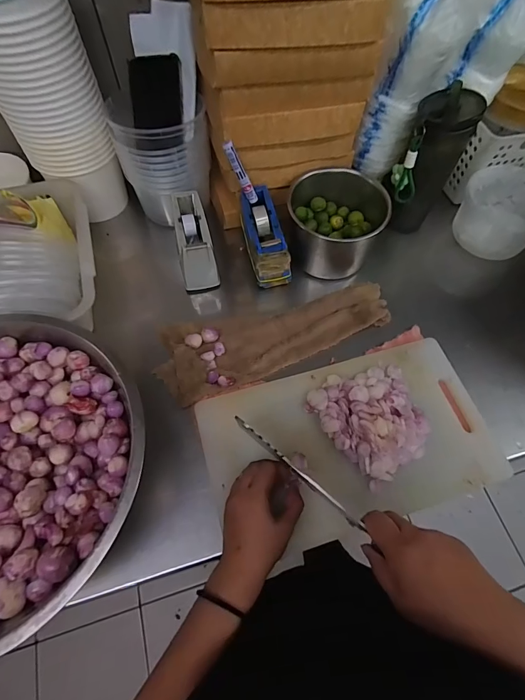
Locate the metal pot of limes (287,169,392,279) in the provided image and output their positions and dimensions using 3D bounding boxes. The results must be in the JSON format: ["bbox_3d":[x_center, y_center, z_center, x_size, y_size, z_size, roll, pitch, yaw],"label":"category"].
[{"bbox_3d":[0.120,-0.219,0.602,0.149,0.121,0.151,0,64,-1],"label":"metal pot of limes"}]

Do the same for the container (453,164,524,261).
[{"bbox_3d":[0.419,-0.240,0.620,0.144,0.083,0.136,-34,69,-16],"label":"container"}]

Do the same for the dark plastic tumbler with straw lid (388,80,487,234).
[{"bbox_3d":[0.259,-0.288,0.574,0.080,0.215,0.082,0,64,-1],"label":"dark plastic tumbler with straw lid"}]

